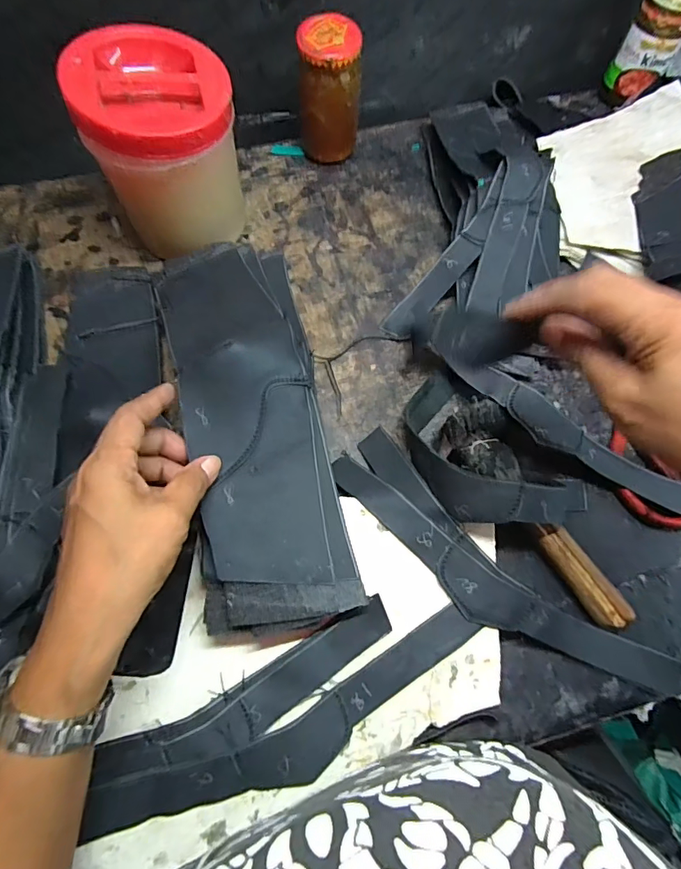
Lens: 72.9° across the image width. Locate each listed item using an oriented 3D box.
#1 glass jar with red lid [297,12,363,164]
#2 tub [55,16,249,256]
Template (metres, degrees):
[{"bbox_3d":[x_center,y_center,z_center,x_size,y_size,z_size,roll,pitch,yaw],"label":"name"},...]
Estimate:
[{"bbox_3d":[-0.010,-0.342,0.472,0.059,0.114,0.058,1,68,-1],"label":"glass jar with red lid"},{"bbox_3d":[-0.146,-0.241,0.407,0.110,0.151,0.106,1,68,-1],"label":"tub"}]

